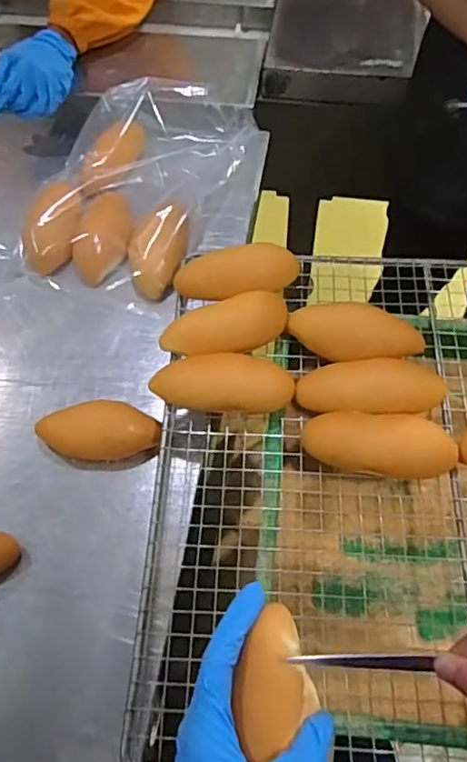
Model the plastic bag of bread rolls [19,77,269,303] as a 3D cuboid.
[{"bbox_3d":[-0.120,-0.274,0.815,0.278,0.072,0.361,18,64,12],"label":"plastic bag of bread rolls"}]

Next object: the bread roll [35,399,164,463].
[{"bbox_3d":[-0.150,0.057,0.645,0.138,0.042,0.061,-1,61,2],"label":"bread roll"}]

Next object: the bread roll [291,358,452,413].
[{"bbox_3d":[0.131,0.003,0.587,0.132,0.059,0.056,-2,61,15],"label":"bread roll"}]

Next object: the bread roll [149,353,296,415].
[{"bbox_3d":[-0.012,0.008,0.612,0.150,0.053,0.051,3,62,4],"label":"bread roll"}]

